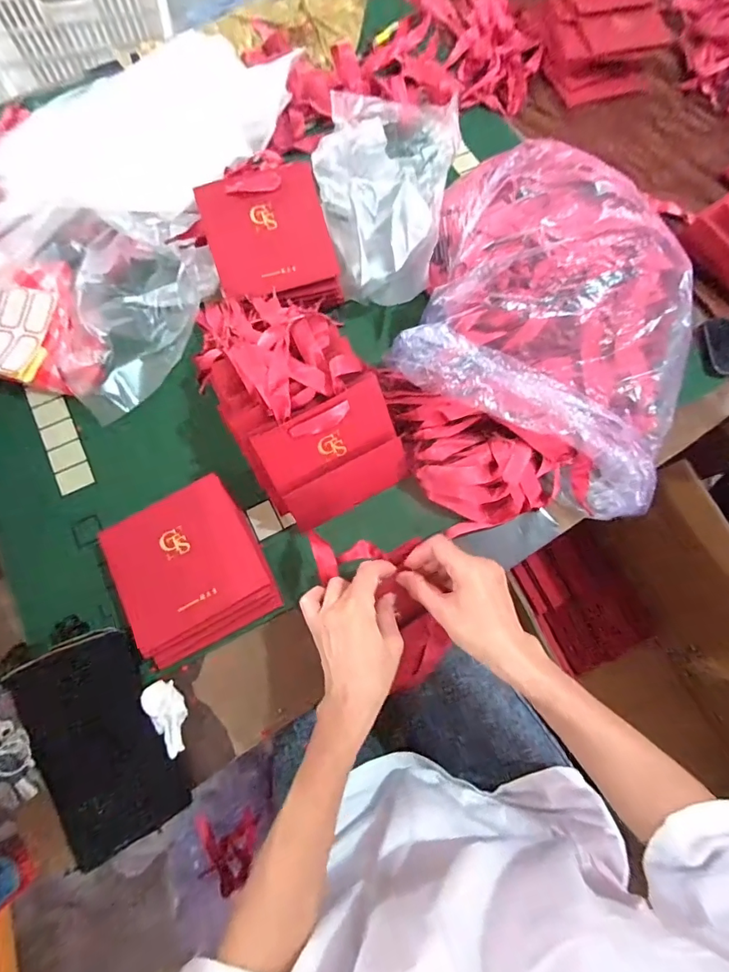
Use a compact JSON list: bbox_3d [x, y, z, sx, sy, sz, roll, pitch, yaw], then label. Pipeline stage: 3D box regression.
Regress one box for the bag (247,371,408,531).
[{"bbox_3d":[-0.028,-0.030,0.468,0.137,0.009,0.120,-28,121,-8],"label":"bag"}]

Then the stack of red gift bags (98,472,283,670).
[{"bbox_3d":[-0.183,0.086,0.473,0.142,0.036,0.162,-27,76,-8],"label":"stack of red gift bags"}]

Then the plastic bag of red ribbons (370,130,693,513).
[{"bbox_3d":[0.188,-0.157,0.481,0.287,0.129,0.361,14,74,3],"label":"plastic bag of red ribbons"}]

